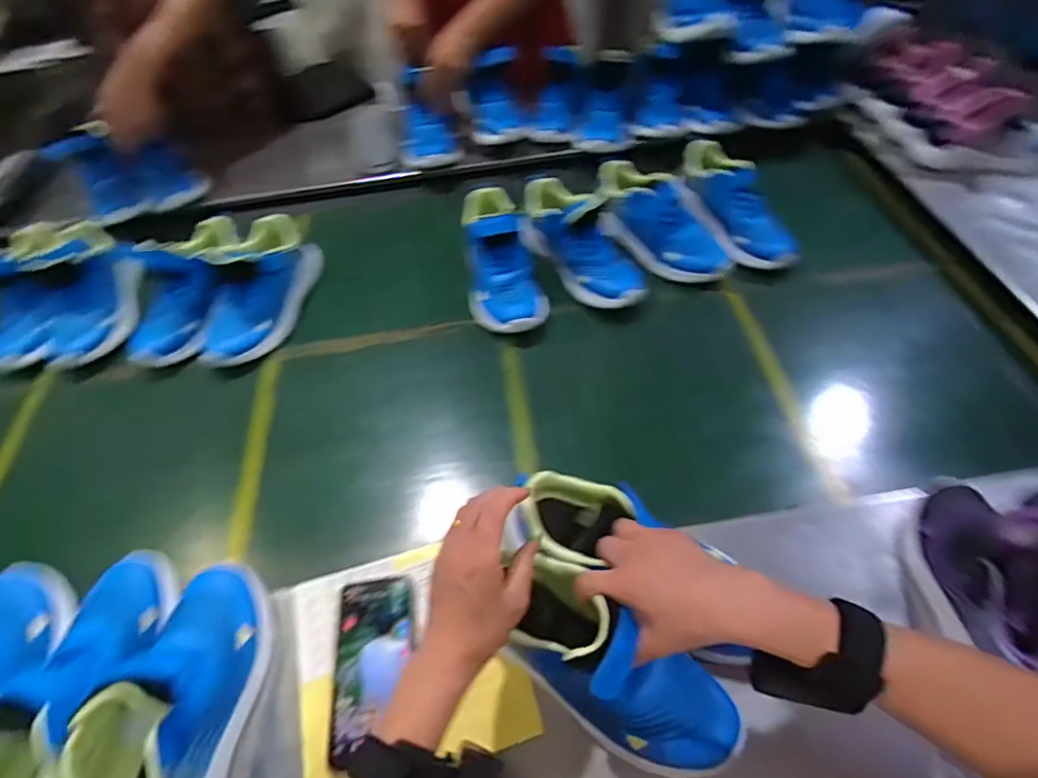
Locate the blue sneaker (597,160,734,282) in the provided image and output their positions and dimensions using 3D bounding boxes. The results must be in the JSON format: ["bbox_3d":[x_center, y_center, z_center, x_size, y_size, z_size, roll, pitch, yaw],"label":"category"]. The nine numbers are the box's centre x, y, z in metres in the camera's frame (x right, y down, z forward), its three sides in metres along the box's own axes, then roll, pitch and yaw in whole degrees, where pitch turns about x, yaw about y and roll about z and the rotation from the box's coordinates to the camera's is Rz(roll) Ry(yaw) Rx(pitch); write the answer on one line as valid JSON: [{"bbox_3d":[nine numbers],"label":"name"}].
[{"bbox_3d":[0.208,-0.256,0.812,0.119,0.096,0.248,-35,72,-20],"label":"blue sneaker"}]

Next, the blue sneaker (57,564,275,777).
[{"bbox_3d":[-0.297,0.268,0.453,0.090,0.123,0.257,0,53,5],"label":"blue sneaker"}]

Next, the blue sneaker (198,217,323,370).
[{"bbox_3d":[-0.390,-0.154,0.807,0.104,0.117,0.229,2,53,6],"label":"blue sneaker"}]

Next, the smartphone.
[{"bbox_3d":[-0.137,0.253,0.515,0.078,0.016,0.148,-10,53,-3],"label":"smartphone"}]

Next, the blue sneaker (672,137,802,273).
[{"bbox_3d":[0.323,-0.278,0.806,0.082,0.092,0.276,-10,53,-3],"label":"blue sneaker"}]

